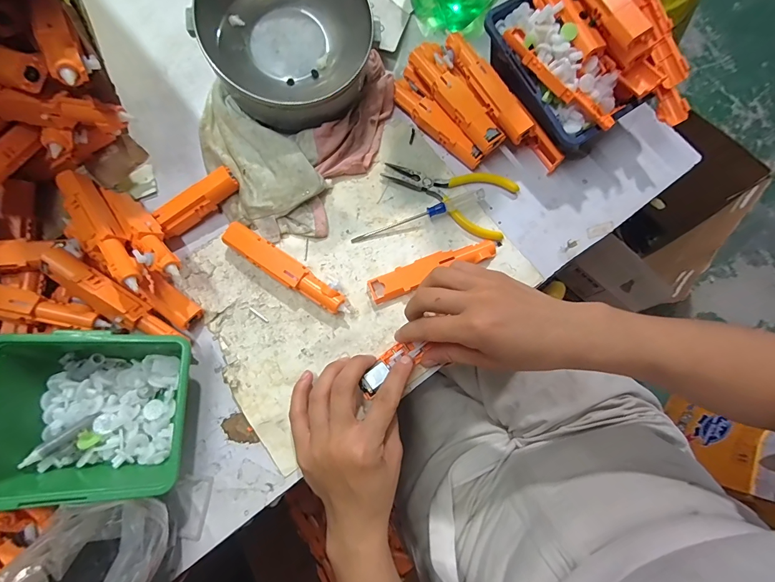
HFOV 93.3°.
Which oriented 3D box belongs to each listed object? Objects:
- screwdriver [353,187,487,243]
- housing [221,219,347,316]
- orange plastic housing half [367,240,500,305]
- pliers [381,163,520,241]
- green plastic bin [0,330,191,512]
[{"bbox_3d":[0.030,-0.069,0.336,0.129,0.018,0.012,-23,79,-4],"label":"screwdriver"},{"bbox_3d":[-0.090,-0.019,0.319,0.118,0.022,0.023,34,81,7],"label":"housing"},{"bbox_3d":[0.042,-0.021,0.329,0.120,0.012,0.023,-23,79,-4],"label":"orange plastic housing half"},{"bbox_3d":[0.056,-0.091,0.347,0.123,0.008,0.061,16,79,4],"label":"pliers"},{"bbox_3d":[-0.216,0.090,0.270,0.128,0.064,0.116,0,82,-11],"label":"green plastic bin"}]

